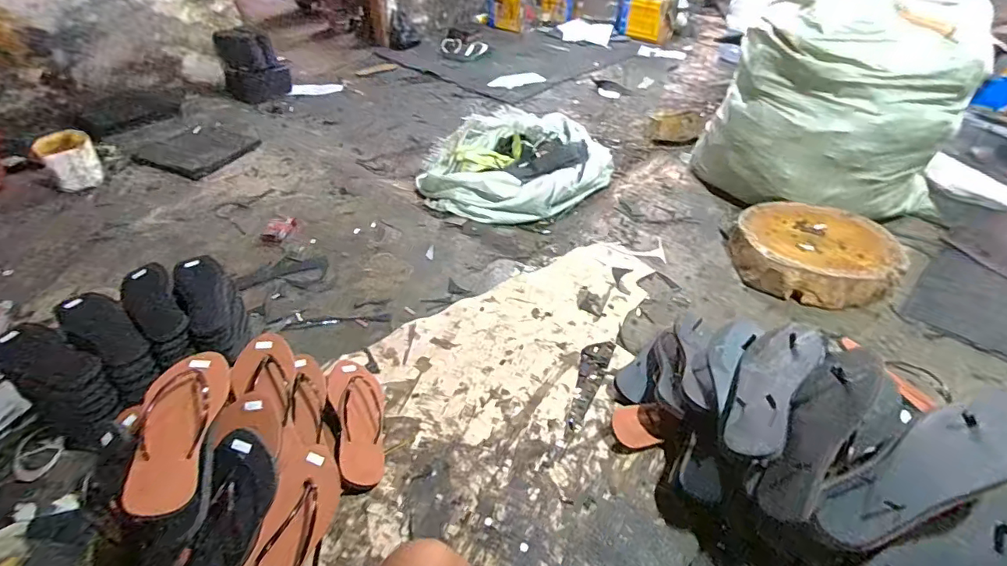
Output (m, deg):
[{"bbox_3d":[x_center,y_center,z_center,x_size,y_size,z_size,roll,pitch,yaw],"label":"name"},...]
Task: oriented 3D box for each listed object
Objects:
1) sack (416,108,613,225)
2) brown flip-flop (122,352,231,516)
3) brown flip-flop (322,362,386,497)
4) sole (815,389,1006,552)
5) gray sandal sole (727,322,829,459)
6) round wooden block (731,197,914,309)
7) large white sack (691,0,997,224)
[{"bbox_3d":[0.034,-0.403,1.603,0.582,0.142,0.500,-5,39,-6],"label":"sack"},{"bbox_3d":[-0.425,0.182,0.654,0.091,0.041,0.239,-11,42,-10],"label":"brown flip-flop"},{"bbox_3d":[-0.260,0.235,0.863,0.100,0.032,0.256,18,36,-27],"label":"brown flip-flop"},{"bbox_3d":[0.465,0.210,0.549,0.255,0.040,0.091,-37,43,5],"label":"sole"},{"bbox_3d":[0.376,0.145,0.708,0.095,0.022,0.236,1,39,49],"label":"gray sandal sole"},{"bbox_3d":[0.776,-0.082,1.251,0.360,0.085,0.364,0,39,0],"label":"round wooden block"},{"bbox_3d":[0.915,-0.491,1.382,0.602,0.541,0.395,18,45,20],"label":"large white sack"}]

